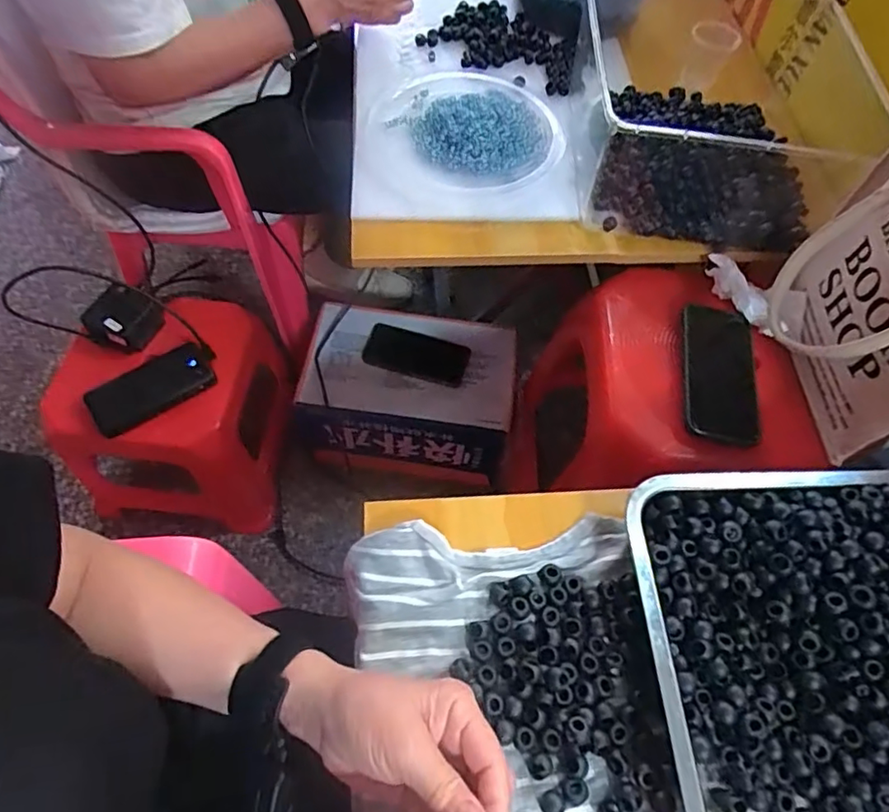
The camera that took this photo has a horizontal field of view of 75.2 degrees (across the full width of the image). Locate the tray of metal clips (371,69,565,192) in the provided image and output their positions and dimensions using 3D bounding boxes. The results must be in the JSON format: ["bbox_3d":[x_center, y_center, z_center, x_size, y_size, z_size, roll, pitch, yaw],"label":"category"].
[{"bbox_3d":[0.035,-0.344,0.707,0.219,0.048,0.208,-18,64,-12],"label":"tray of metal clips"}]

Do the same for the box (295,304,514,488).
[{"bbox_3d":[-0.059,-0.017,0.966,0.324,0.158,0.224,7,61,1],"label":"box"}]

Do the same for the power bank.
[{"bbox_3d":[-0.393,-0.023,0.773,0.158,0.024,0.079,-33,68,-19],"label":"power bank"}]

